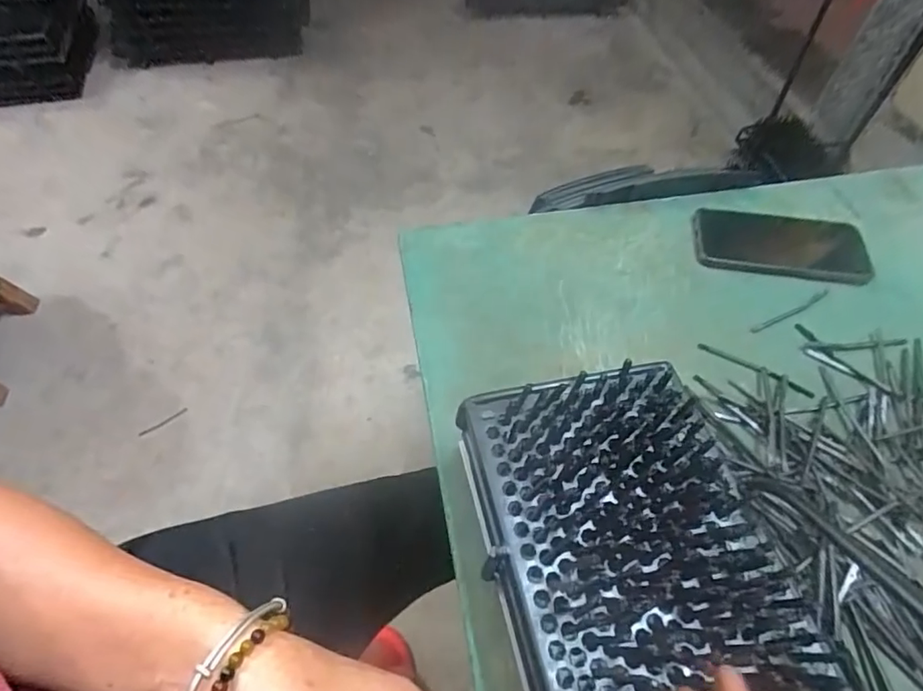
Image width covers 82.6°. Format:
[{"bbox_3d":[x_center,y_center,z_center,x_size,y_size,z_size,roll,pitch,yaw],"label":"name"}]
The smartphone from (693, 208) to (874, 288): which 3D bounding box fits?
[{"bbox_3d":[0.319,-0.101,0.527,0.163,0.006,0.078,6,57,4],"label":"smartphone"}]

